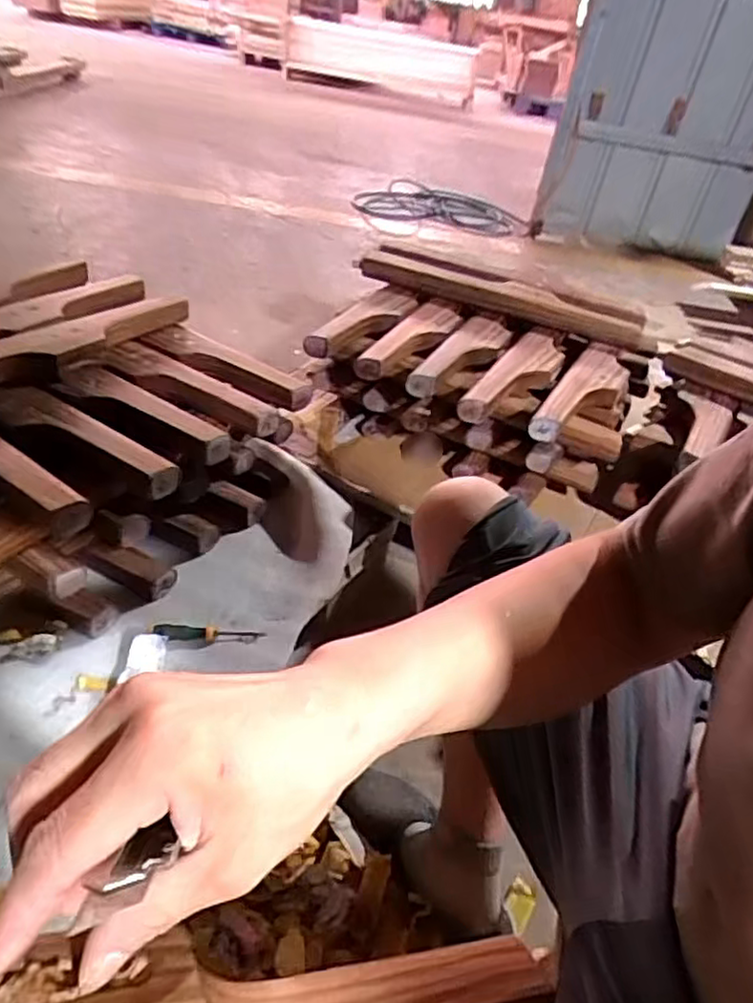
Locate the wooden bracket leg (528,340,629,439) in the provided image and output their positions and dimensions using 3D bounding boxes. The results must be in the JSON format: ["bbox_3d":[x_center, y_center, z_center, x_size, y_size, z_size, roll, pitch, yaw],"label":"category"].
[{"bbox_3d":[0.347,-0.187,1.099,0.096,0.036,0.368,25,38,20],"label":"wooden bracket leg"}]

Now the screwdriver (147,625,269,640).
[{"bbox_3d":[-0.206,0.158,0.816,0.136,0.013,0.020,3,36,-11],"label":"screwdriver"}]

